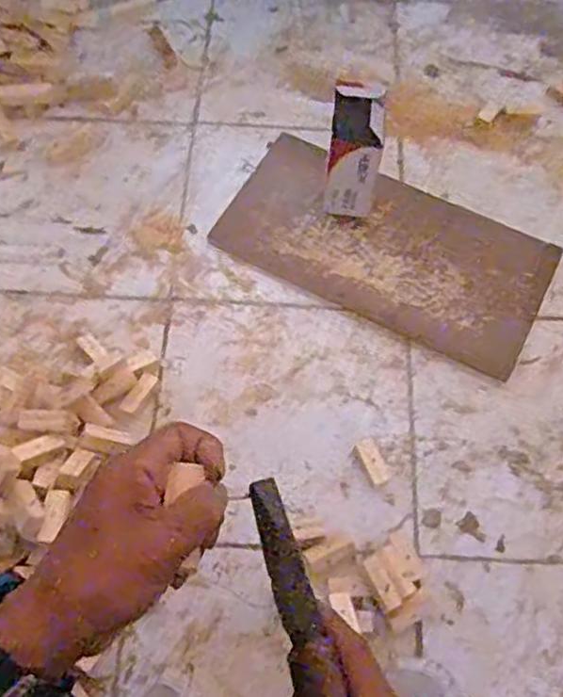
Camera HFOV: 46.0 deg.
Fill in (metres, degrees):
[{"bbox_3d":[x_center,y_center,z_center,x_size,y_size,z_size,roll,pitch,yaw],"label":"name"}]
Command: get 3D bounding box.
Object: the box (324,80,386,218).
[{"bbox_3d":[0.090,-0.243,0.825,0.068,0.172,0.052,3,35,0],"label":"box"}]

